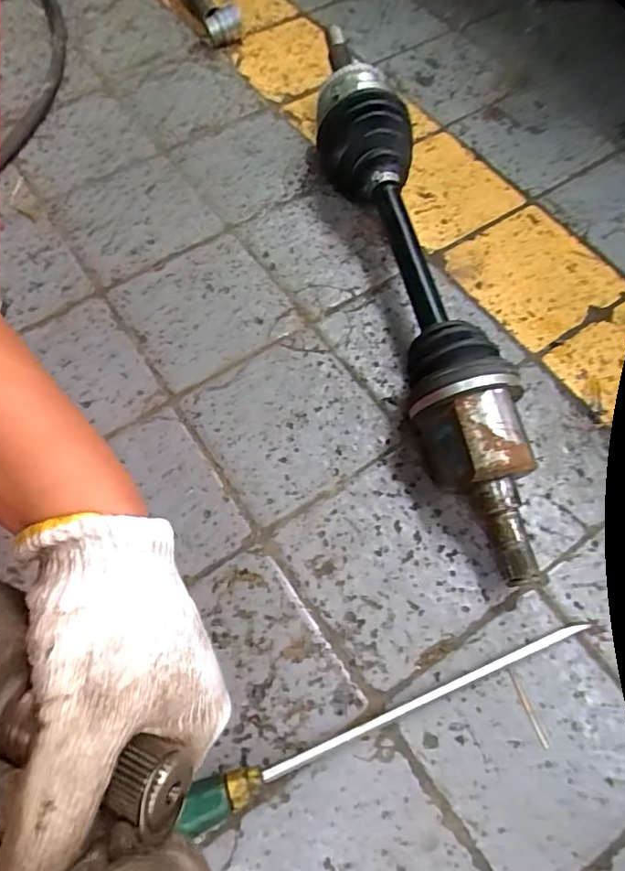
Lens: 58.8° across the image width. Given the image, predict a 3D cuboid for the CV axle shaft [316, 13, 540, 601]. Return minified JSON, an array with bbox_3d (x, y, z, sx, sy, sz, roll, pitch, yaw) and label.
[{"bbox_3d":[0.101,-0.131,0.499,0.095,0.100,0.513,-11,64,-6],"label":"CV axle shaft"}]

